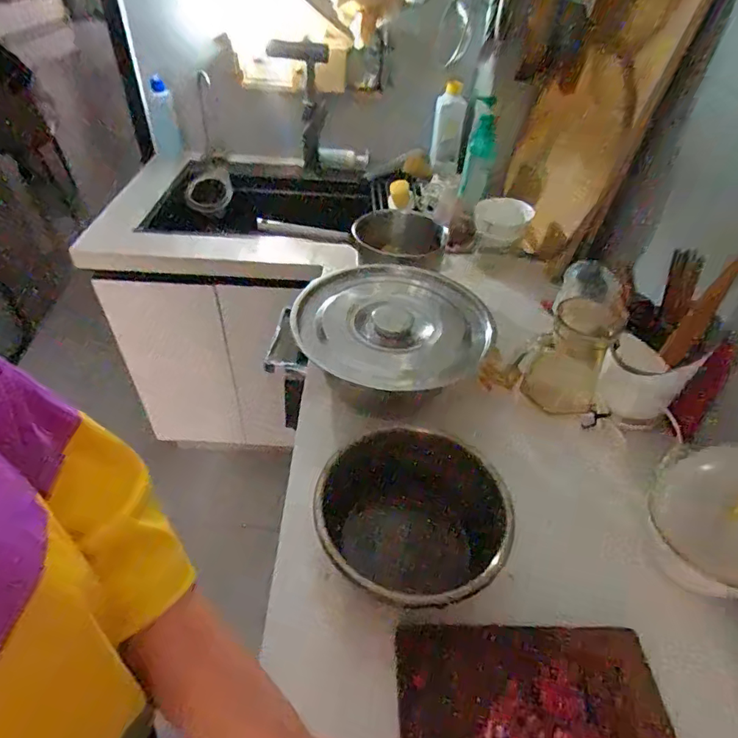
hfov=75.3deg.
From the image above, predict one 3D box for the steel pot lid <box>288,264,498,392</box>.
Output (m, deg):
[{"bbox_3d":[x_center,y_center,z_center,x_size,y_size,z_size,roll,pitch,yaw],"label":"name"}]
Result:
[{"bbox_3d":[0.037,-0.081,0.733,0.286,0.055,0.279,3,43,-3],"label":"steel pot lid"}]

